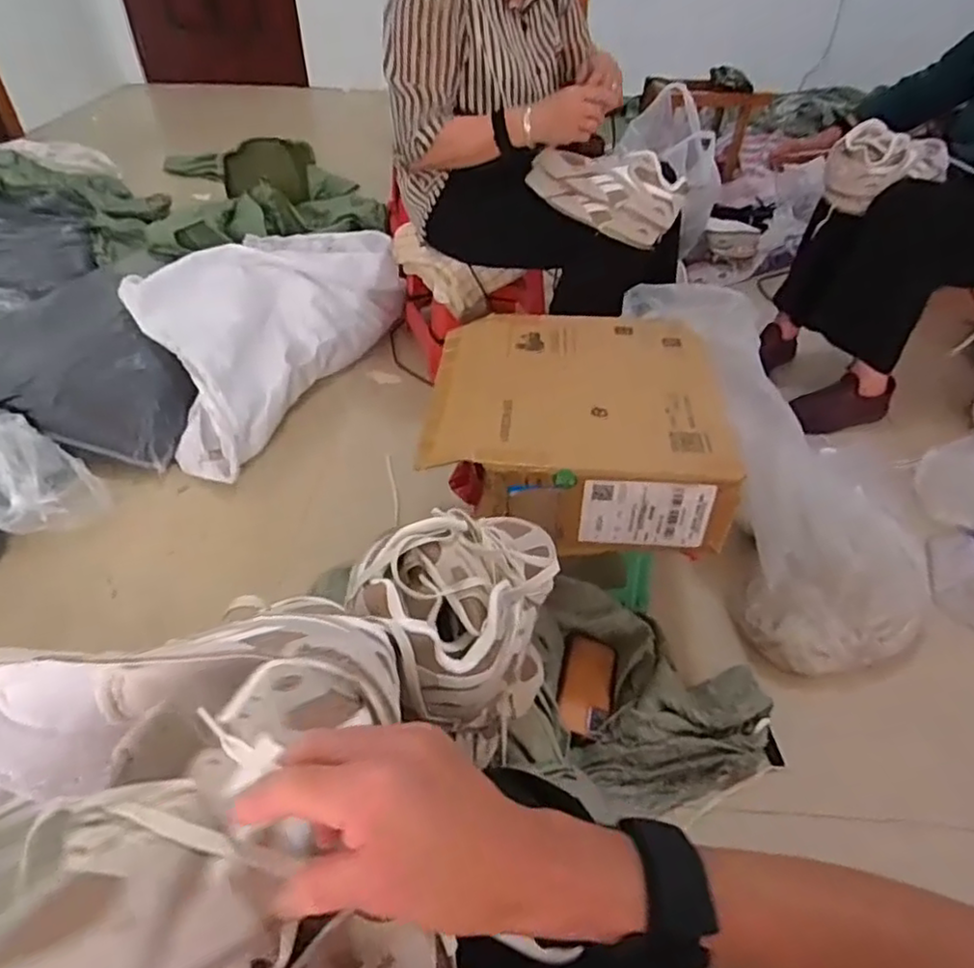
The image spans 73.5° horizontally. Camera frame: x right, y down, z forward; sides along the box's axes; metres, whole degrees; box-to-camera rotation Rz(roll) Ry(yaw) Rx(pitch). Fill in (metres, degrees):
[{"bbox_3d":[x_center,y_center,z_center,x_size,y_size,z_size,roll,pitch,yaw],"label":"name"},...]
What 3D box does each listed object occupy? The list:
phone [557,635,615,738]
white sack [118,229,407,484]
[{"bbox_3d":[0.141,0.282,0.906,0.073,0.013,0.158,25,40,-5],"label":"phone"},{"bbox_3d":[-0.485,-0.372,1.483,0.366,0.241,0.768,19,46,18],"label":"white sack"}]

